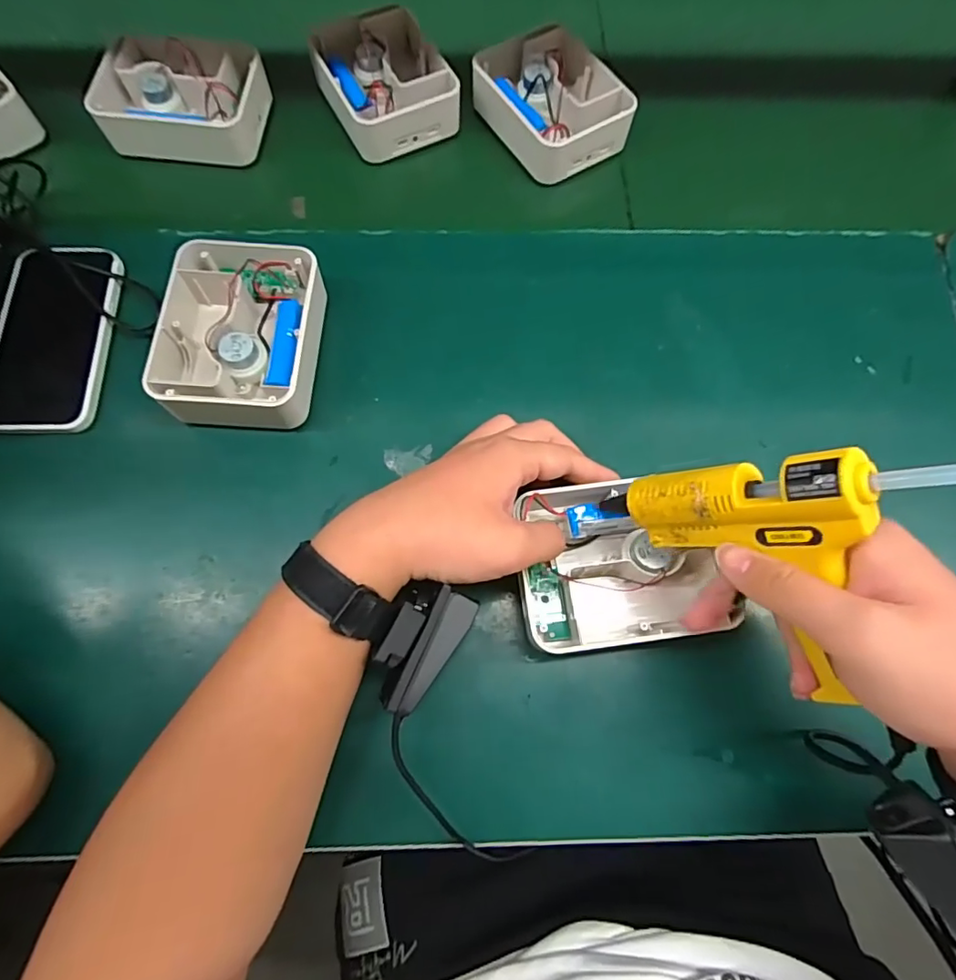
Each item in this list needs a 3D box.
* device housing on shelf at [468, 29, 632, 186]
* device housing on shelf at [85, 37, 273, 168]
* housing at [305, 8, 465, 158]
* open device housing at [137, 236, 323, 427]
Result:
[{"bbox_3d":[0.066,-0.343,0.480,0.102,0.043,0.123,-28,75,-11],"label":"device housing on shelf"},{"bbox_3d":[-0.256,-0.340,0.468,0.127,0.048,0.104,5,72,-1],"label":"device housing on shelf"},{"bbox_3d":[-0.083,-0.363,0.480,0.106,0.040,0.126,-20,74,-9],"label":"housing"},{"bbox_3d":[-0.167,-0.109,0.383,0.103,0.049,0.139,2,72,-2],"label":"open device housing"}]

